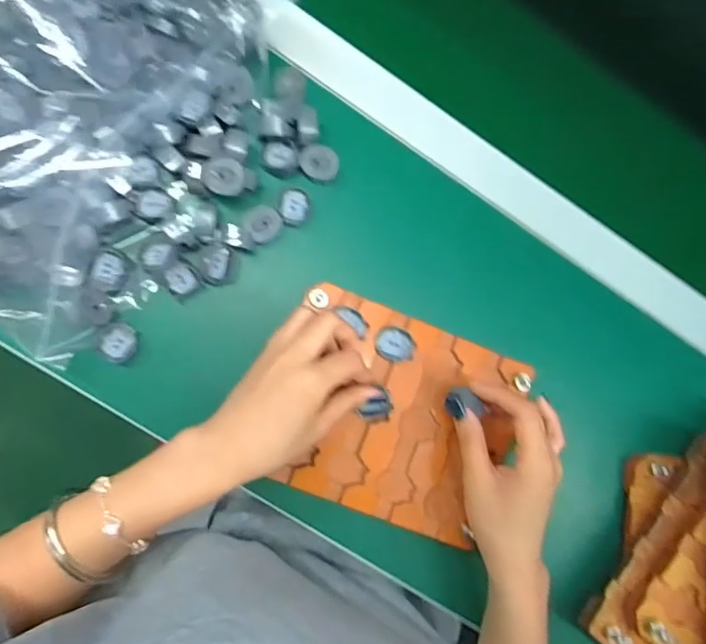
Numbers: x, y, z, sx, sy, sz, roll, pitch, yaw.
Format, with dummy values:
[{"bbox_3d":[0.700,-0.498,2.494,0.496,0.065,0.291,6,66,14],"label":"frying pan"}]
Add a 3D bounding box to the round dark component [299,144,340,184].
[{"bbox_3d":[-0.025,-0.118,0.403,0.029,0.010,0.024,29,83,-7],"label":"round dark component"}]

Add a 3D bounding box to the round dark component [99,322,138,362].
[{"bbox_3d":[-0.167,0.015,0.386,0.023,0.013,0.028,7,86,-9],"label":"round dark component"}]

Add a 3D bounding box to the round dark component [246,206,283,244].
[{"bbox_3d":[-0.066,-0.072,0.396,0.026,0.012,0.026,0,87,-9],"label":"round dark component"}]

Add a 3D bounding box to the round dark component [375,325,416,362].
[{"bbox_3d":[0.032,0.017,0.403,0.031,0.004,0.024,16,85,-8],"label":"round dark component"}]

